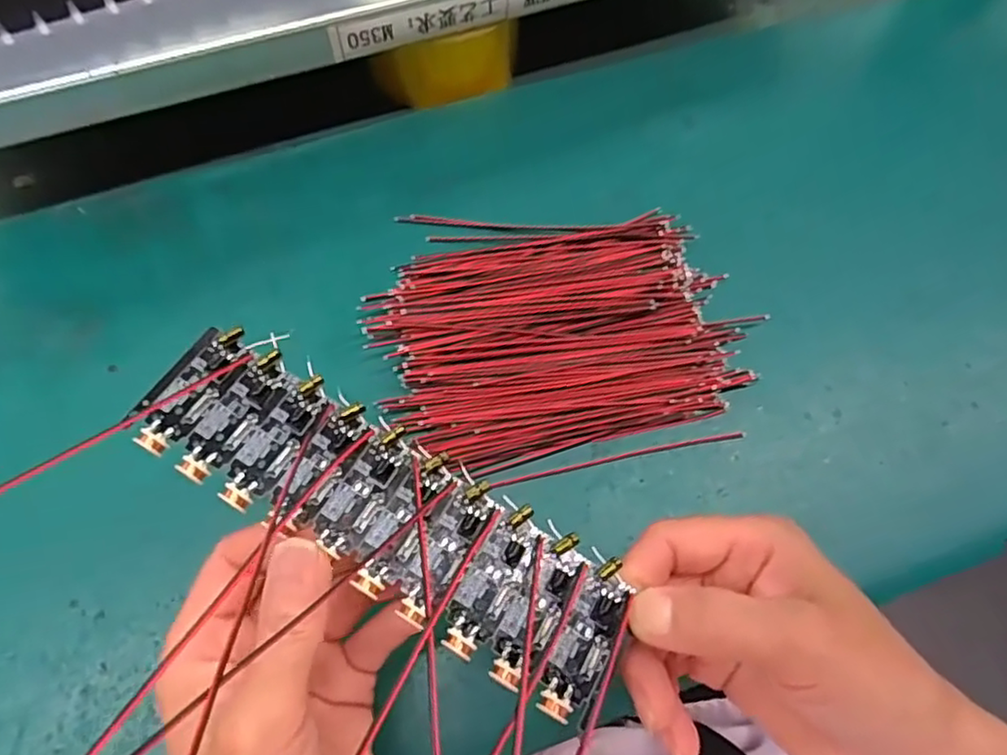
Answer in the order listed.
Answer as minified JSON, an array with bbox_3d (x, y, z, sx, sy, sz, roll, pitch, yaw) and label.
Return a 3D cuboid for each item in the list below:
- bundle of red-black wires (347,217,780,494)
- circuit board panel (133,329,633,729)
[{"bbox_3d":[0.023,-0.023,0.300,0.162,0.016,0.132,-11,68,-7],"label":"bundle of red-black wires"},{"bbox_3d":[-0.036,0.040,0.194,0.157,0.006,0.046,32,69,6],"label":"circuit board panel"}]

